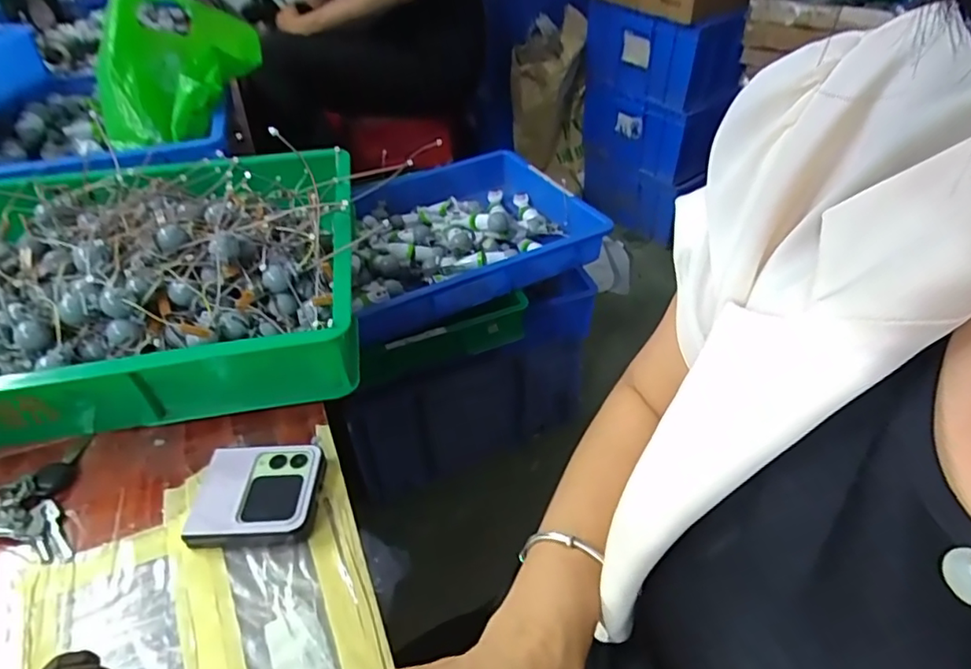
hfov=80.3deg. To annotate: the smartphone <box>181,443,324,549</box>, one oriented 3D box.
[{"bbox_3d":[-0.168,0.118,0.428,0.085,0.021,0.076,-4,42,1],"label":"smartphone"}]

